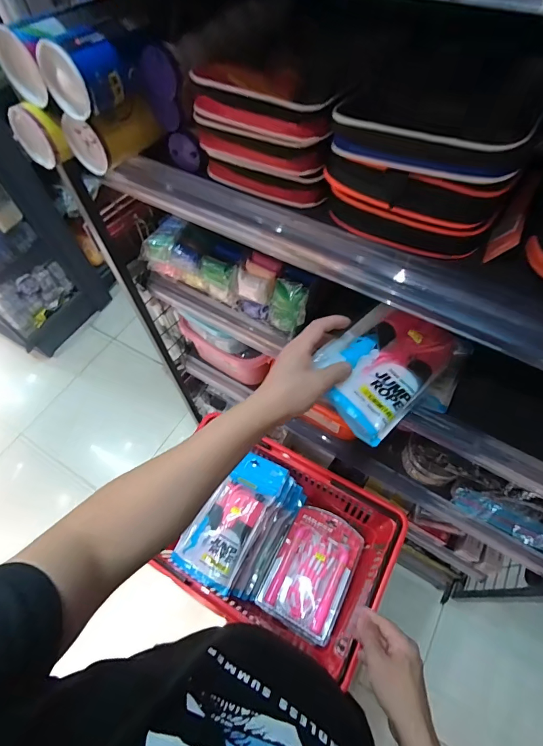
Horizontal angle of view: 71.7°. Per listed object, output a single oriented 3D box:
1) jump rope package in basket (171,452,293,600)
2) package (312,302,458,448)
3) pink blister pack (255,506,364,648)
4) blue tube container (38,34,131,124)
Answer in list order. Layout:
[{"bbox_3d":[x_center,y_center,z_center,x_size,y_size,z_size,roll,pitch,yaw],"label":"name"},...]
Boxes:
[{"bbox_3d":[-0.083,0.289,0.763,0.131,0.035,0.257,24,64,17],"label":"jump rope package in basket"},{"bbox_3d":[0.145,-0.009,0.500,0.127,0.038,0.177,44,74,7],"label":"package"},{"bbox_3d":[0.090,0.411,0.801,0.159,0.043,0.239,23,57,18],"label":"pink blister pack"},{"bbox_3d":[-0.190,-0.305,0.382,0.059,0.058,0.057,25,64,18],"label":"blue tube container"}]

